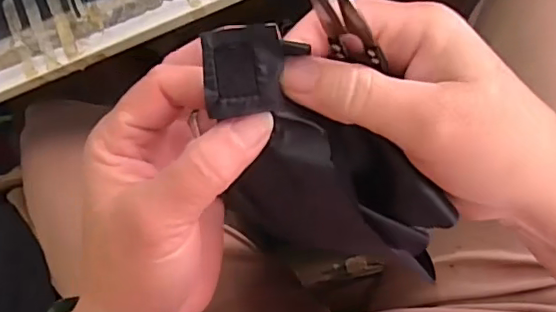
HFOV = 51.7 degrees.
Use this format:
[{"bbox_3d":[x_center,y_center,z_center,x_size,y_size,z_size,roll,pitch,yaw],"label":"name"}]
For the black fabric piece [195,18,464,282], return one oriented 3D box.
[{"bbox_3d":[0.025,0.003,0.237,0.099,0.083,0.085,6,87,8],"label":"black fabric piece"}]

